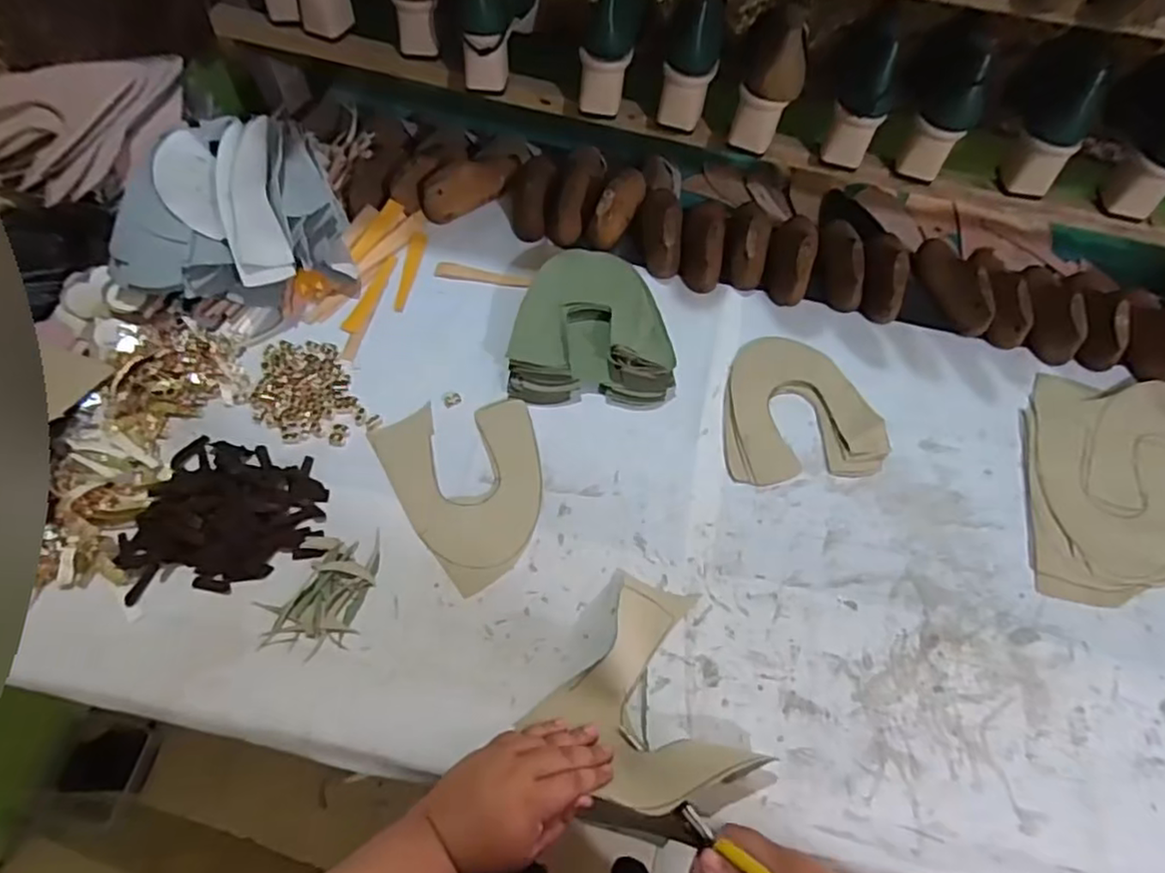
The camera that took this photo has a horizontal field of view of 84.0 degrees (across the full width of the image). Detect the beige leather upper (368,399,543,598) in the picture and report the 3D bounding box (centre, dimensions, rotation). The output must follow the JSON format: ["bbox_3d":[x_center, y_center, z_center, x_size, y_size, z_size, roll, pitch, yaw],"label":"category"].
[{"bbox_3d":[-0.102,0.041,0.634,0.148,0.004,0.193,-27,66,-16],"label":"beige leather upper"}]

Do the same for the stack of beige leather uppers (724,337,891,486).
[{"bbox_3d":[0.228,-0.036,0.691,0.165,0.007,0.173,-3,62,-4],"label":"stack of beige leather uppers"}]

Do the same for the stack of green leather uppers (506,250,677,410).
[{"bbox_3d":[0.012,-0.119,0.701,0.169,0.047,0.169,3,62,-1],"label":"stack of green leather uppers"}]

